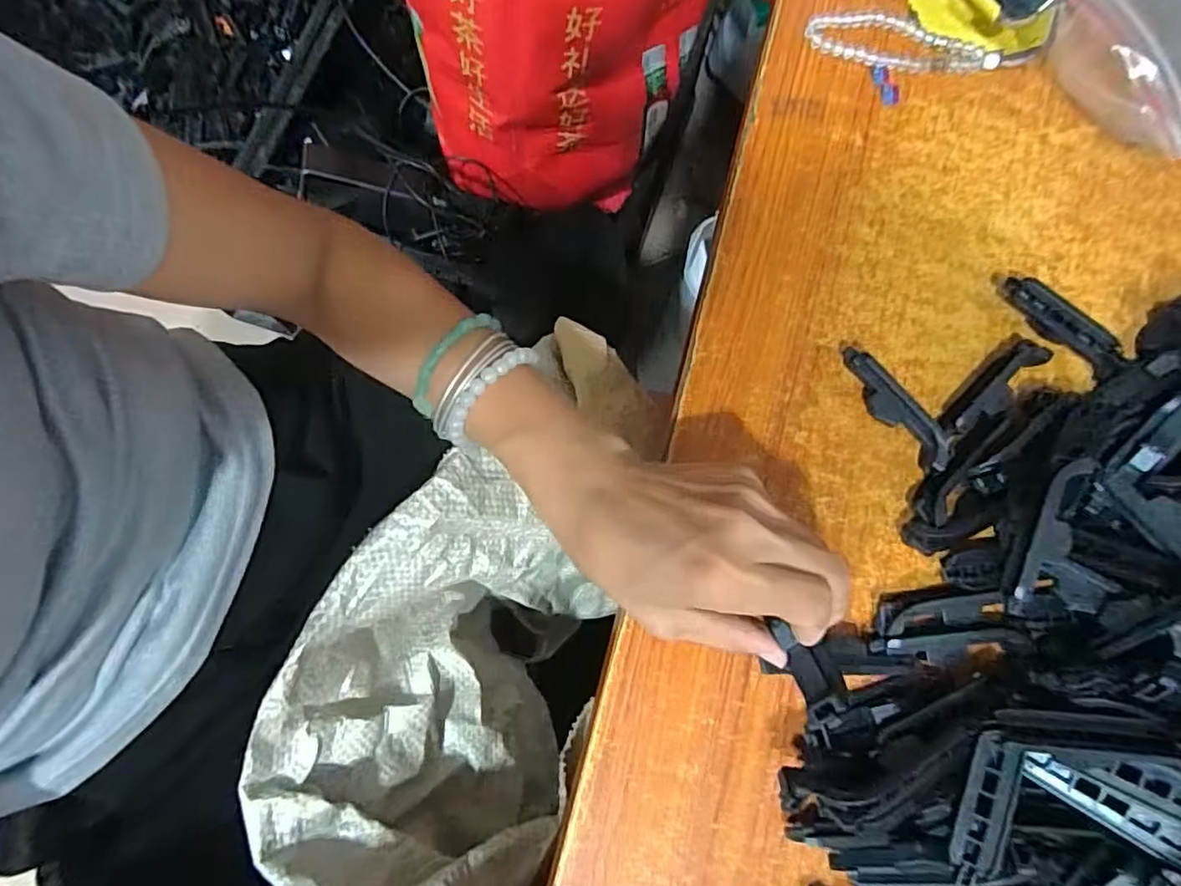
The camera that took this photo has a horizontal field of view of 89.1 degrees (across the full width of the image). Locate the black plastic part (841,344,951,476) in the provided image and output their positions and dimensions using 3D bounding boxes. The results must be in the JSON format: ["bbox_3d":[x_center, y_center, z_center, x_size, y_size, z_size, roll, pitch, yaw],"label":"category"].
[{"bbox_3d":[0.154,-0.018,0.306,0.014,0.019,0.072,-39,82,-9],"label":"black plastic part"}]

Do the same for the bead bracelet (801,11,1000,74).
[{"bbox_3d":[0.186,-0.239,0.358,0.112,0.004,0.039,3,78,-1],"label":"bead bracelet"}]

